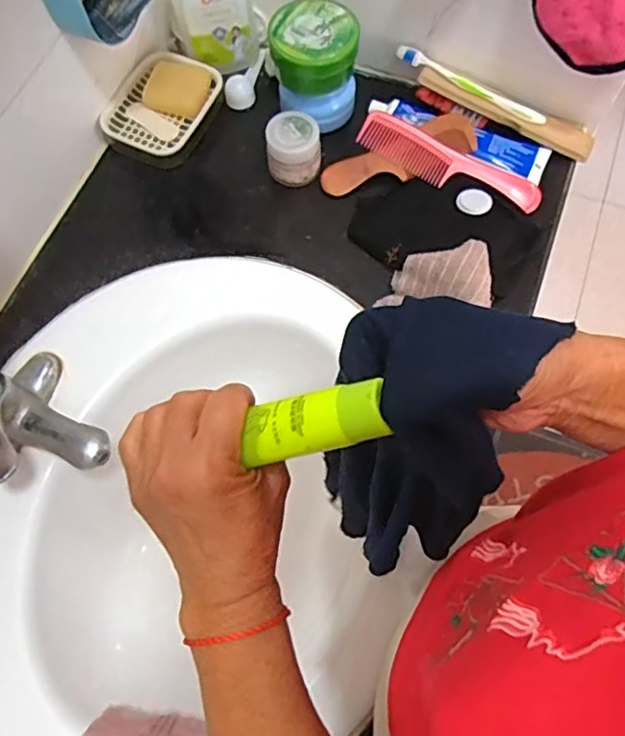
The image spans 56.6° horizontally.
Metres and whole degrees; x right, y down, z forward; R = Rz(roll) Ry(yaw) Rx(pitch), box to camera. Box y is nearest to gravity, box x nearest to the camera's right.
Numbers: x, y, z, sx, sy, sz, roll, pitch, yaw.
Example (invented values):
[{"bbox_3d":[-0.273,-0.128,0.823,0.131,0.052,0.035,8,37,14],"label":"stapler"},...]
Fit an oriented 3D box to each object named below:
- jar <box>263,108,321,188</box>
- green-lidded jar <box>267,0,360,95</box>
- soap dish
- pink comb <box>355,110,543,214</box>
[{"bbox_3d":[-0.019,-0.239,0.634,0.058,0.056,0.057,4,69,2],"label":"jar"},{"bbox_3d":[0.002,-0.342,0.621,0.094,0.050,0.097,0,69,0],"label":"green-lidded jar"},{"bbox_3d":[-0.172,-0.305,0.673,0.097,0.034,0.140,29,72,11],"label":"soap dish"},{"bbox_3d":[0.148,-0.221,0.636,0.207,0.008,0.049,28,92,4],"label":"pink comb"}]

